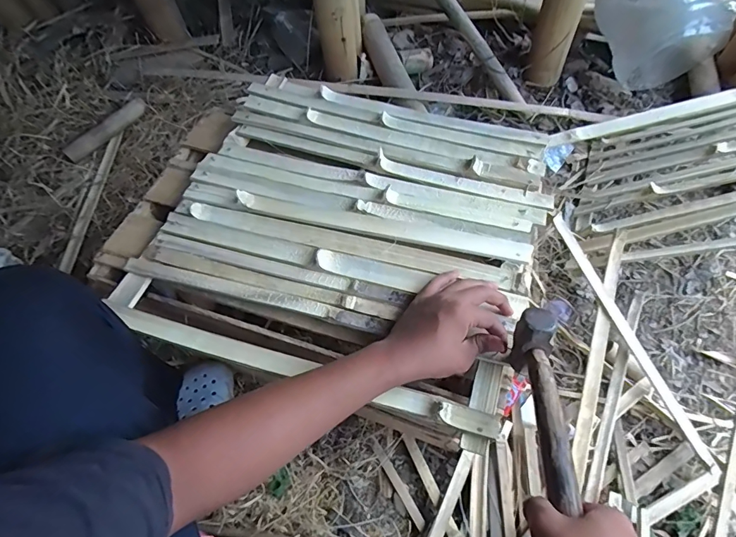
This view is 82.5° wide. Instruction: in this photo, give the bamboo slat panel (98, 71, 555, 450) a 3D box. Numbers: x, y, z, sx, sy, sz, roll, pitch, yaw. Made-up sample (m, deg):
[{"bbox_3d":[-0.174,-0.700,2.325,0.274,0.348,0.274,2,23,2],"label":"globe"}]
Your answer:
[{"bbox_3d":[-0.057,-0.080,0.608,0.570,0.059,0.459,18,65,9],"label":"bamboo slat panel"}]

